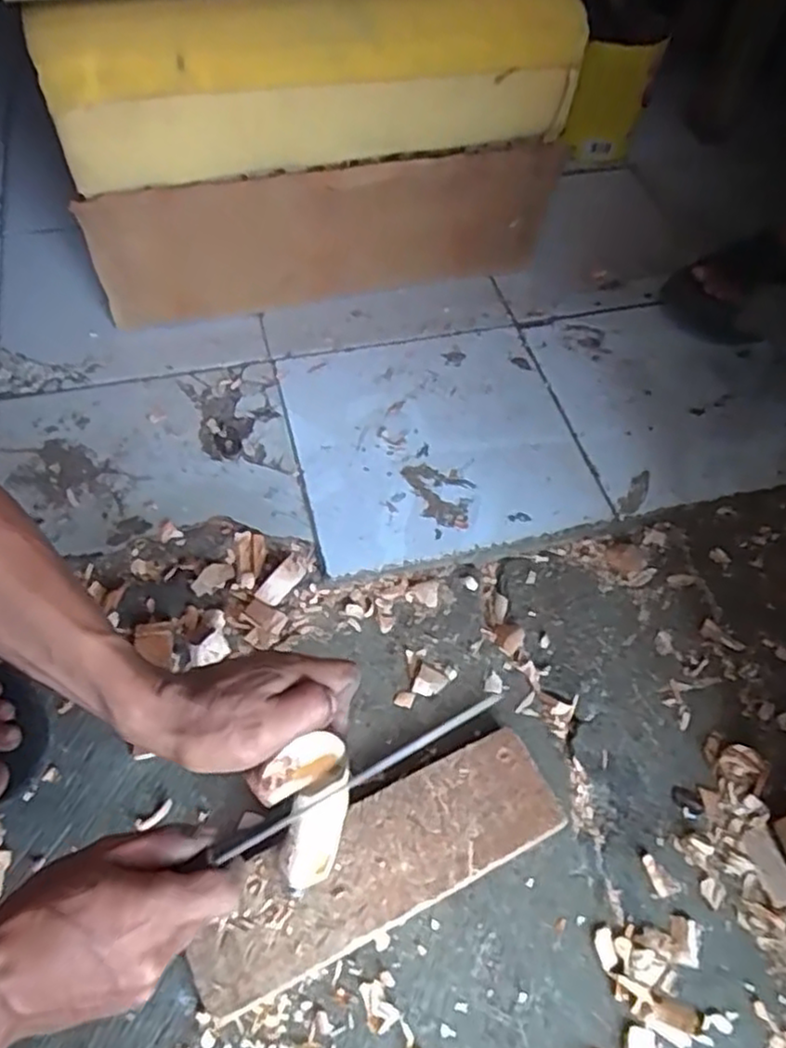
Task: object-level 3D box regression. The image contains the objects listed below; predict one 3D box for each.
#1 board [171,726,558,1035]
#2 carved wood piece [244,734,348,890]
[{"bbox_3d":[-0.013,0.250,0.520,0.272,0.028,0.083,-21,59,-18],"label":"board"},{"bbox_3d":[-0.053,0.178,0.438,0.054,0.134,0.027,-9,39,-10],"label":"carved wood piece"}]

